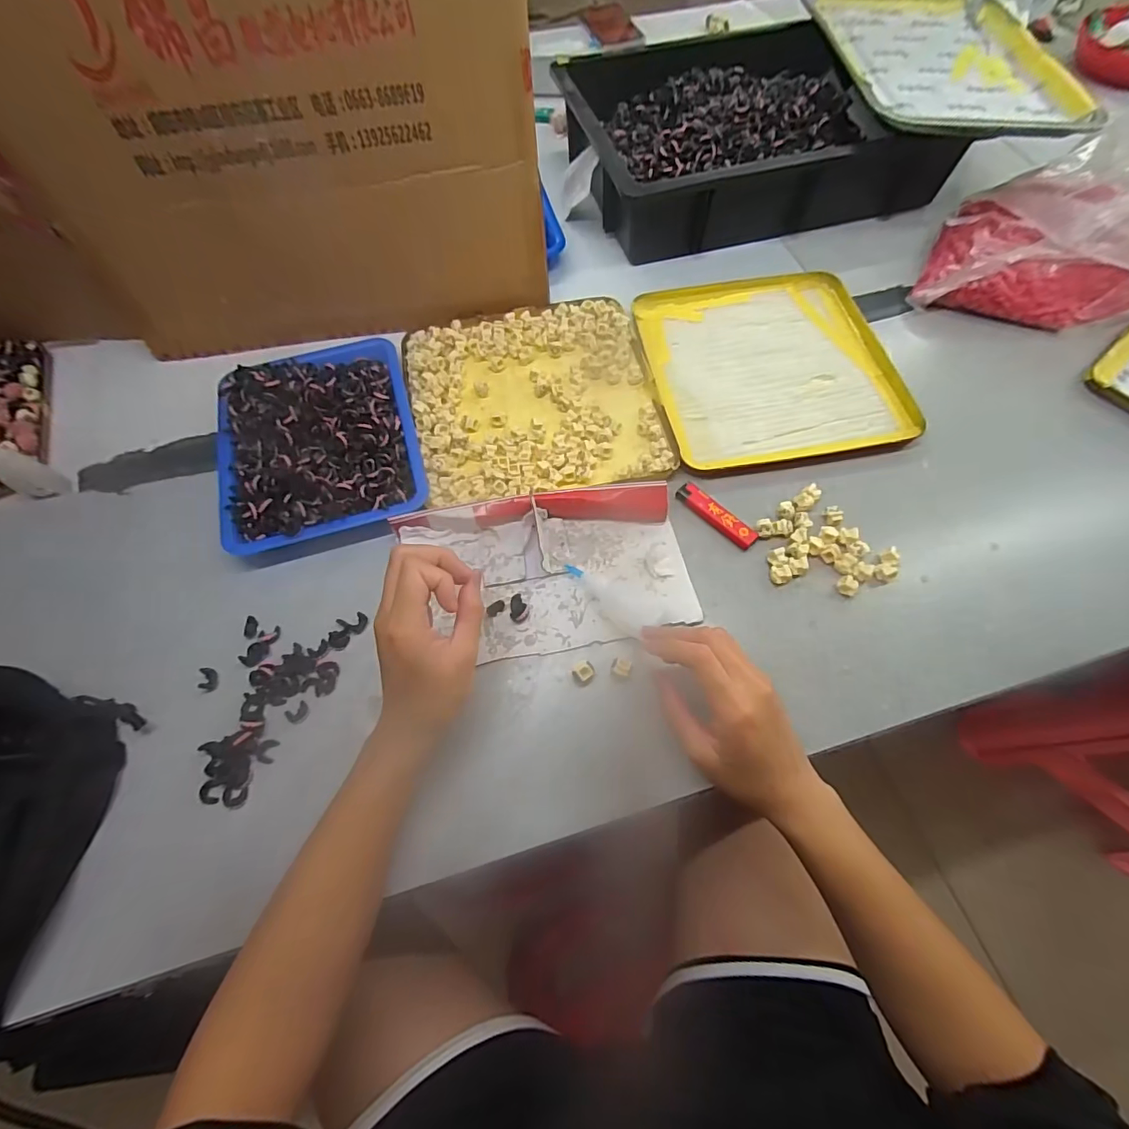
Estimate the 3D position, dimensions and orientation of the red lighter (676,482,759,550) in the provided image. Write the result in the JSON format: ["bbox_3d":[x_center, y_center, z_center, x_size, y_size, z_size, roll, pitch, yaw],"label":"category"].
[{"bbox_3d":[0.133,-0.043,0.434,0.020,0.006,0.078,-42,73,-15],"label":"red lighter"}]

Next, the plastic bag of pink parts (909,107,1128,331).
[{"bbox_3d":[0.540,-0.366,0.488,0.258,0.164,0.191,15,66,8],"label":"plastic bag of pink parts"}]

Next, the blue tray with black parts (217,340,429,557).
[{"bbox_3d":[-0.230,-0.124,0.461,0.170,0.043,0.222,-15,65,-6],"label":"blue tray with black parts"}]

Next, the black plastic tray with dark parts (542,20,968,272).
[{"bbox_3d":[0.220,-0.542,0.616,0.396,0.080,0.291,-17,65,-7],"label":"black plastic tray with dark parts"}]

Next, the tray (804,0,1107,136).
[{"bbox_3d":[0.456,-0.622,0.602,0.270,0.030,0.346,-5,64,-1],"label":"tray"}]

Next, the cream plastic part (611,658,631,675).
[{"bbox_3d":[0.043,0.079,0.379,0.014,0.009,0.012,18,69,8],"label":"cream plastic part"}]

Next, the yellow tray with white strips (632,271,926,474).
[{"bbox_3d":[0.210,-0.220,0.527,0.243,0.020,0.255,-10,67,-3],"label":"yellow tray with white strips"}]

